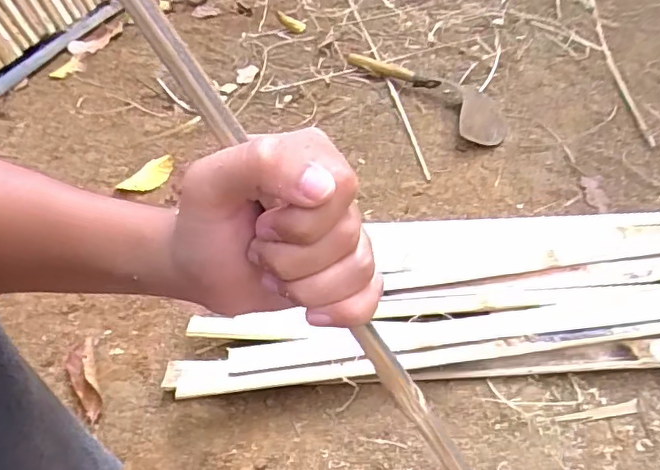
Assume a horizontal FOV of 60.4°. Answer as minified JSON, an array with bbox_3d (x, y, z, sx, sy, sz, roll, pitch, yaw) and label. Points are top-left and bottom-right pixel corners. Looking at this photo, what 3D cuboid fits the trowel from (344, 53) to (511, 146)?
[{"bbox_3d":[0.195,-0.275,1.064,0.133,0.023,0.380,-24,48,-22],"label":"trowel"}]

